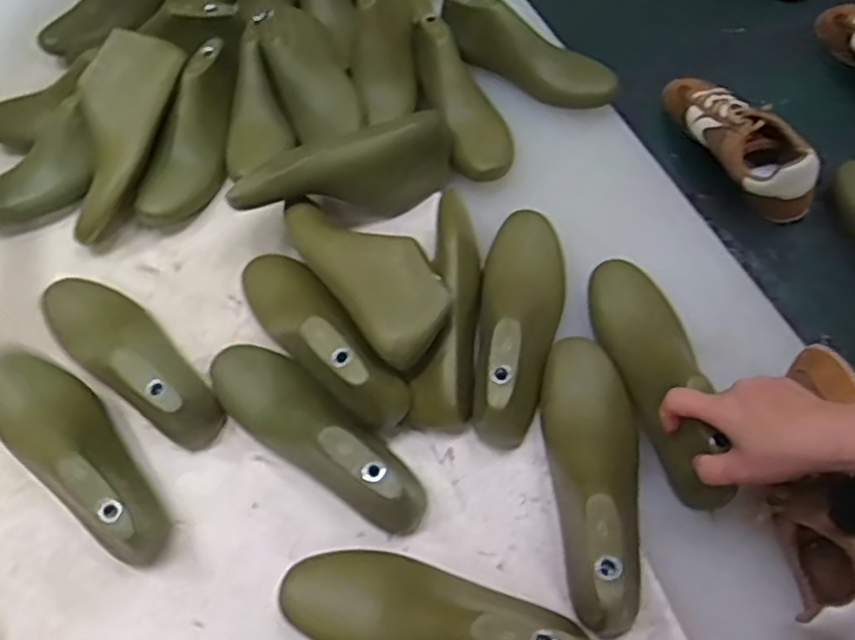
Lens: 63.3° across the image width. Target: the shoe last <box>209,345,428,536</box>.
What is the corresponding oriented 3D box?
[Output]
[{"bbox_3d":[-0.099,0.084,0.577,0.224,0.077,0.067,36,68,22],"label":"shoe last"}]

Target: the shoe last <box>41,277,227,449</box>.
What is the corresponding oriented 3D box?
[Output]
[{"bbox_3d":[-0.286,0.023,0.638,0.226,0.087,0.075,39,69,24],"label":"shoe last"}]

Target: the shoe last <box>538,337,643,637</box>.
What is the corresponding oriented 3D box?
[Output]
[{"bbox_3d":[0.132,0.116,0.544,0.068,0.074,0.223,-4,60,3],"label":"shoe last"}]

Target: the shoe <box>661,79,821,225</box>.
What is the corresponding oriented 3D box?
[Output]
[{"bbox_3d":[0.351,-0.213,0.784,0.085,0.069,0.224,-18,61,-6],"label":"shoe"}]

